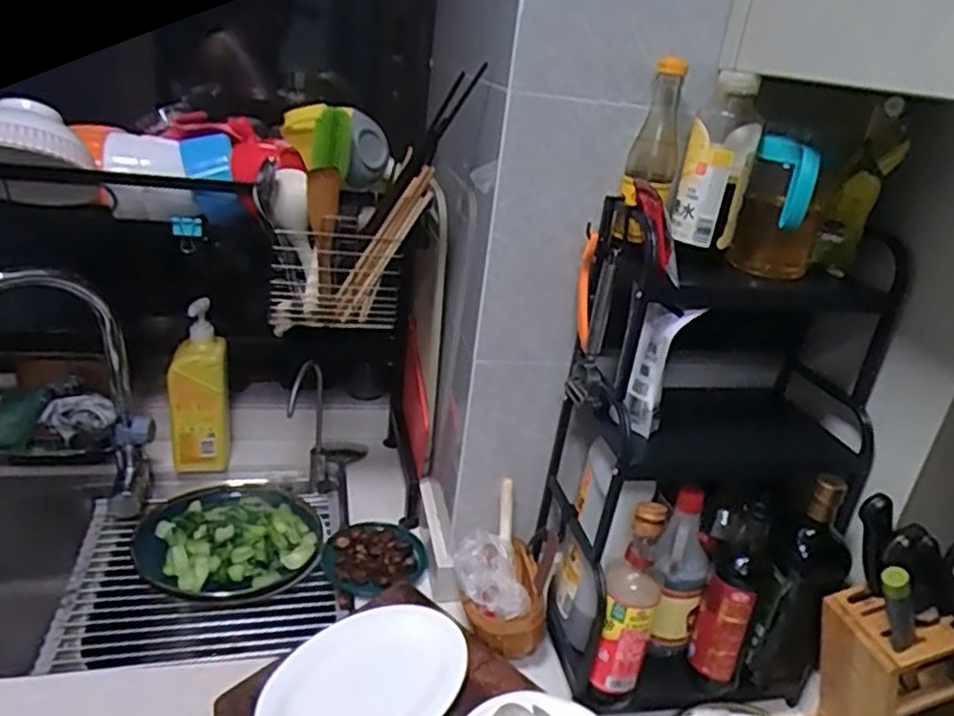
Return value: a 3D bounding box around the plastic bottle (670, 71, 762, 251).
[{"bbox_3d":[0.251,-0.204,0.747,0.071,0.162,0.061,14,25,14],"label":"plastic bottle"}]

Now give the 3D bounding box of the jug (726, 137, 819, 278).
[{"bbox_3d":[0.318,-0.151,0.745,0.076,0.139,0.088,23,29,30],"label":"jug"}]

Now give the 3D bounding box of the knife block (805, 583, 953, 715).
[{"bbox_3d":[0.468,0.356,0.782,0.183,0.232,0.102,1,25,-14],"label":"knife block"}]

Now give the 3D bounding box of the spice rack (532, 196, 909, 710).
[{"bbox_3d":[0.282,0.127,0.819,0.342,0.503,0.262,2,25,-12],"label":"spice rack"}]

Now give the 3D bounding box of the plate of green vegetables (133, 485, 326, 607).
[{"bbox_3d":[-0.361,0.244,1.042,0.259,0.056,0.264,-2,26,-20],"label":"plate of green vegetables"}]

